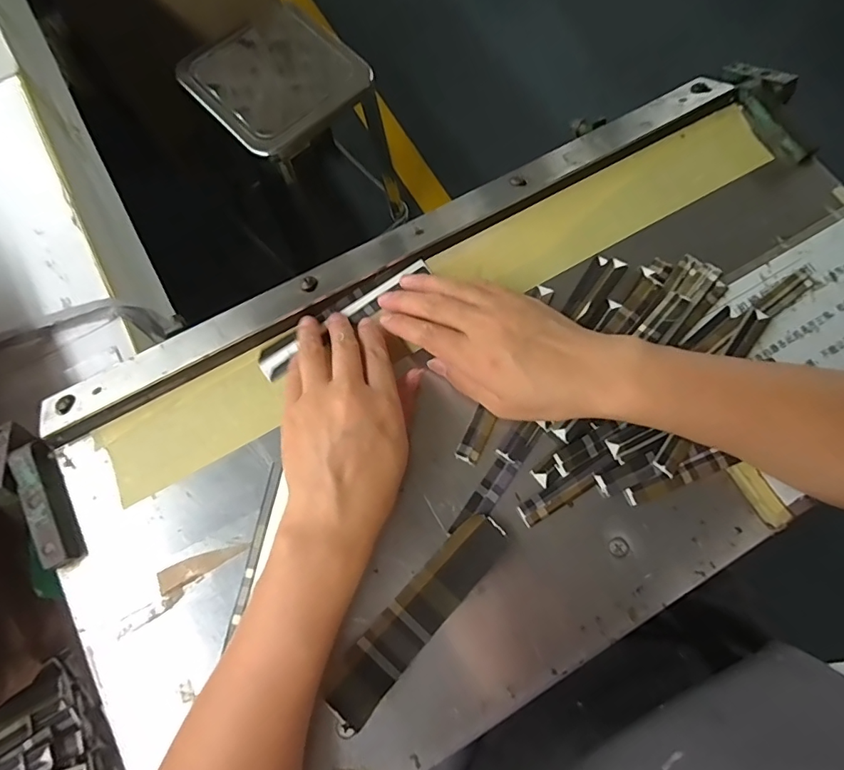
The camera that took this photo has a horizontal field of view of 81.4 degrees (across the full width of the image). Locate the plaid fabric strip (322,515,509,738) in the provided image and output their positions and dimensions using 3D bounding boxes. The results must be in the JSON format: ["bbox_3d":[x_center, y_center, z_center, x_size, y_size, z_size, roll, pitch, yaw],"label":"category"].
[{"bbox_3d":[0.000,0.135,0.297,0.031,0.020,0.134,42,77,10],"label":"plaid fabric strip"}]

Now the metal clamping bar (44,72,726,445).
[{"bbox_3d":[-0.004,-0.114,0.377,0.570,0.018,0.039,-29,77,-9],"label":"metal clamping bar"}]

